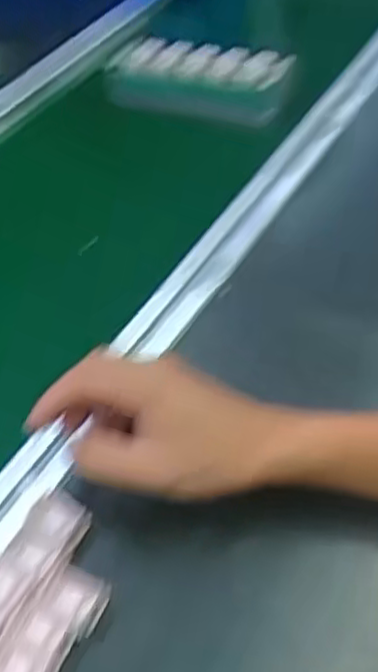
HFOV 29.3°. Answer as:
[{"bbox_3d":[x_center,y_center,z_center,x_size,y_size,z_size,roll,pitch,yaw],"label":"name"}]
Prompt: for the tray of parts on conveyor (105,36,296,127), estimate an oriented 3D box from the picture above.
[{"bbox_3d":[0.007,-0.270,0.770,0.210,0.080,0.036,16,50,21],"label":"tray of parts on conveyor"}]

